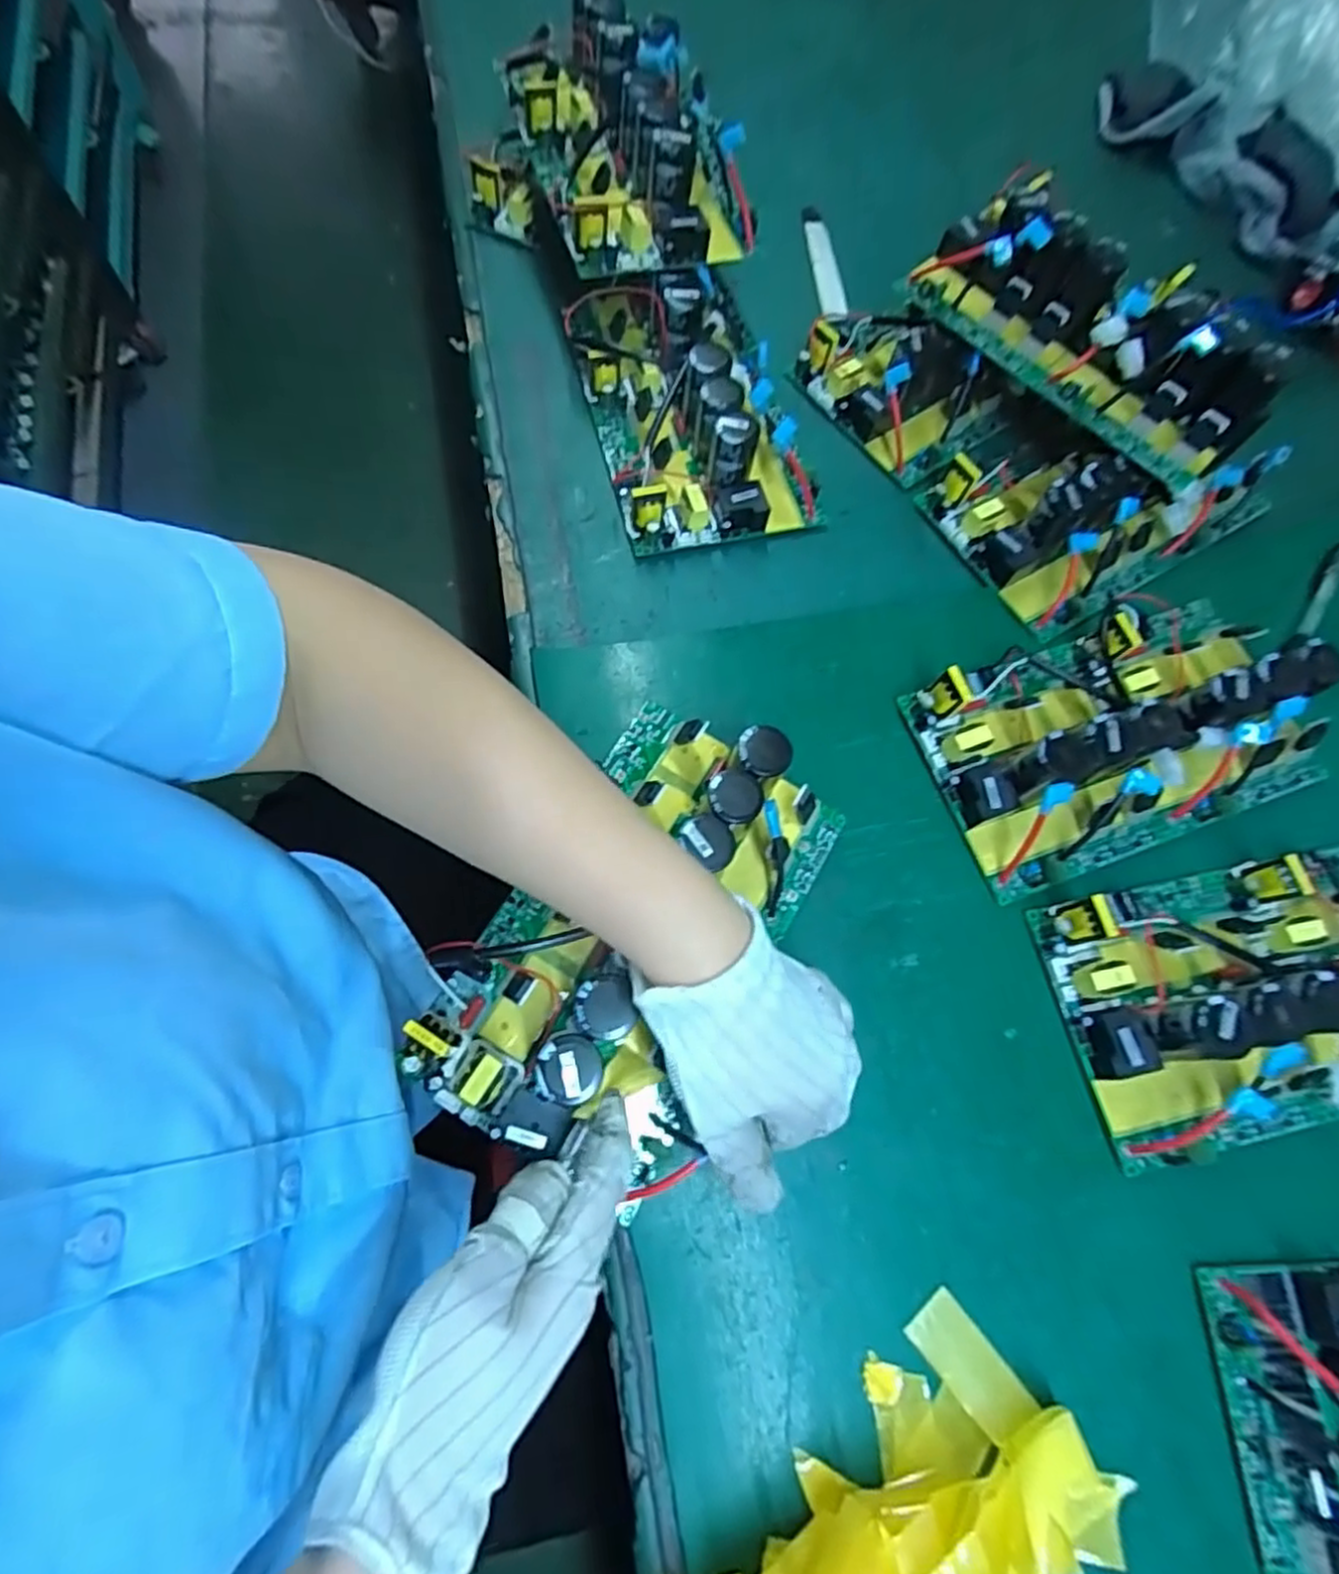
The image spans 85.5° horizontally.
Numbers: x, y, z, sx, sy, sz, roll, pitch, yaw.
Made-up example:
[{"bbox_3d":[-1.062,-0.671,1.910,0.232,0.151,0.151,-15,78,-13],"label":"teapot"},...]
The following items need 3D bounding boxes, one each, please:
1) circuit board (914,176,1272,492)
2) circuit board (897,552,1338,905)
[{"bbox_3d":[0.282,-0.305,0.480,0.239,0.066,0.102,40,71,10],"label":"circuit board"},{"bbox_3d":[0.284,-0.042,0.432,0.249,0.052,0.139,-18,72,-11],"label":"circuit board"}]

